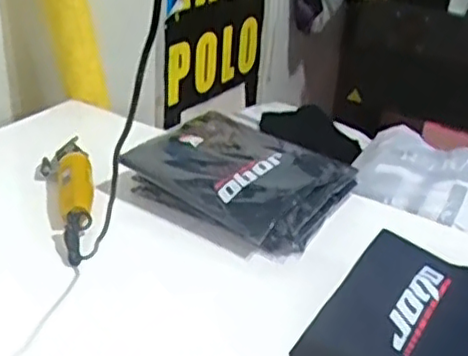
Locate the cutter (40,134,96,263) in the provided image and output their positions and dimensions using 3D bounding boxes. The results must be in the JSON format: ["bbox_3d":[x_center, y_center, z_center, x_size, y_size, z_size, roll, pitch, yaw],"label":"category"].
[{"bbox_3d":[-0.287,0.030,1.167,0.085,0.074,0.341,-4,30,-15],"label":"cutter"}]

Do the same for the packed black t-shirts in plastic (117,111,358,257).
[{"bbox_3d":[0.026,-0.014,1.249,0.366,0.088,0.300,24,34,32],"label":"packed black t-shirts in plastic"}]

